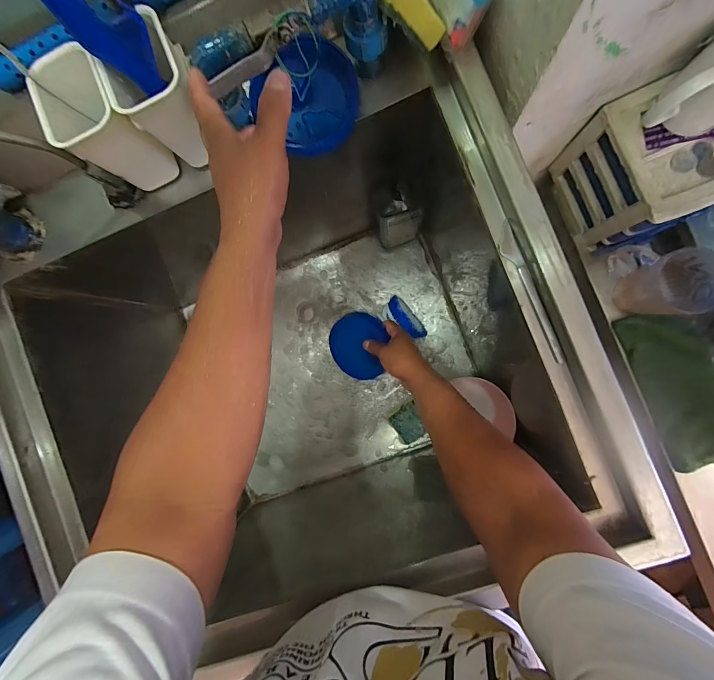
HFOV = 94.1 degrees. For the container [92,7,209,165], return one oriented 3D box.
[{"bbox_3d":[-0.198,-0.255,0.357,0.074,0.110,0.077,-24,88,7],"label":"container"}]

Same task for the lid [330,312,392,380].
[{"bbox_3d":[0.000,0.010,0.597,0.104,0.011,0.114,3,97,25],"label":"lid"}]

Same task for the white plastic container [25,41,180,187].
[{"bbox_3d":[-0.271,-0.236,0.371,0.078,0.125,0.096,-34,86,6],"label":"white plastic container"}]

